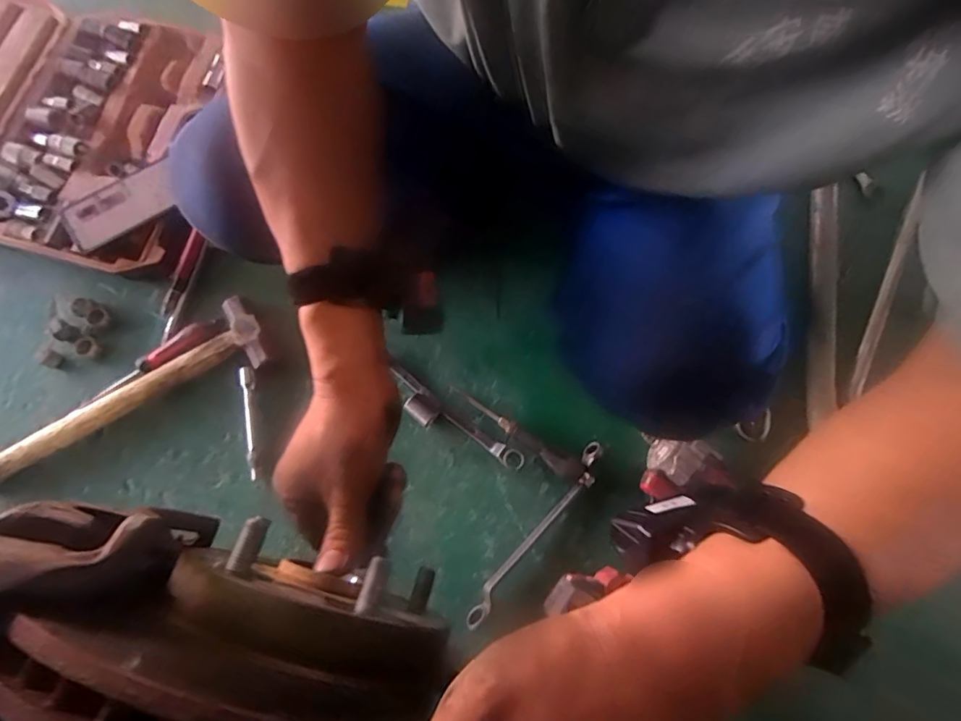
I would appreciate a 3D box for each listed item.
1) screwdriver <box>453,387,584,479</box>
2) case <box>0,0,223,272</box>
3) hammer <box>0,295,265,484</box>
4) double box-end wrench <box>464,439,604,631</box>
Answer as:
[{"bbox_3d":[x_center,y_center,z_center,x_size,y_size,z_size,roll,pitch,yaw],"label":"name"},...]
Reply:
[{"bbox_3d":[0.045,0.090,0.650,0.189,0.031,0.025,32,76,21],"label":"screwdriver"},{"bbox_3d":[-0.679,-0.366,0.746,0.619,0.062,0.401,15,75,3],"label":"case"},{"bbox_3d":[-0.459,0.049,0.644,0.390,0.037,0.089,-28,77,-8],"label":"hammer"},{"bbox_3d":[0.068,0.207,0.615,0.022,0.025,0.259,38,77,9],"label":"double box-end wrench"}]

